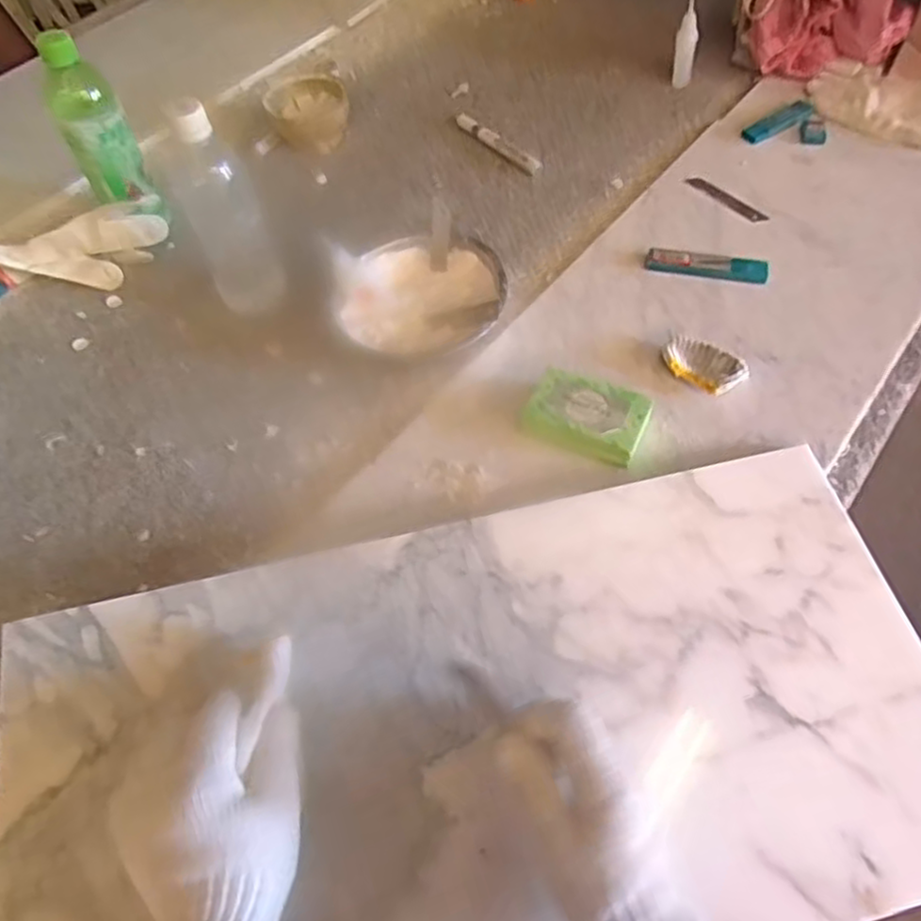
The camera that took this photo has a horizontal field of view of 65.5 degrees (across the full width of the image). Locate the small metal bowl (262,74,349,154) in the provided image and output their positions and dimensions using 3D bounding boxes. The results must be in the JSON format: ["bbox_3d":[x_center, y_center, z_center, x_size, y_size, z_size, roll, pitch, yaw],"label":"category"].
[{"bbox_3d":[-0.179,-0.411,0.853,0.092,0.046,0.092,-2,58,3],"label":"small metal bowl"}]

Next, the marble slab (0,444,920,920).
[{"bbox_3d":[0.026,0.176,0.456,0.589,0.017,0.298,-12,63,-9],"label":"marble slab"}]

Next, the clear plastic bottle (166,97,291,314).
[{"bbox_3d":[-0.212,-0.221,0.649,0.063,0.206,0.054,-22,59,-10],"label":"clear plastic bottle"}]

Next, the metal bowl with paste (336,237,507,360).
[{"bbox_3d":[-0.035,-0.148,0.674,0.145,0.059,0.136,-2,58,3],"label":"metal bowl with paste"}]

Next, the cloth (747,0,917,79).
[{"bbox_3d":[0.430,-0.519,0.847,0.168,0.089,0.094,12,60,11],"label":"cloth"}]

